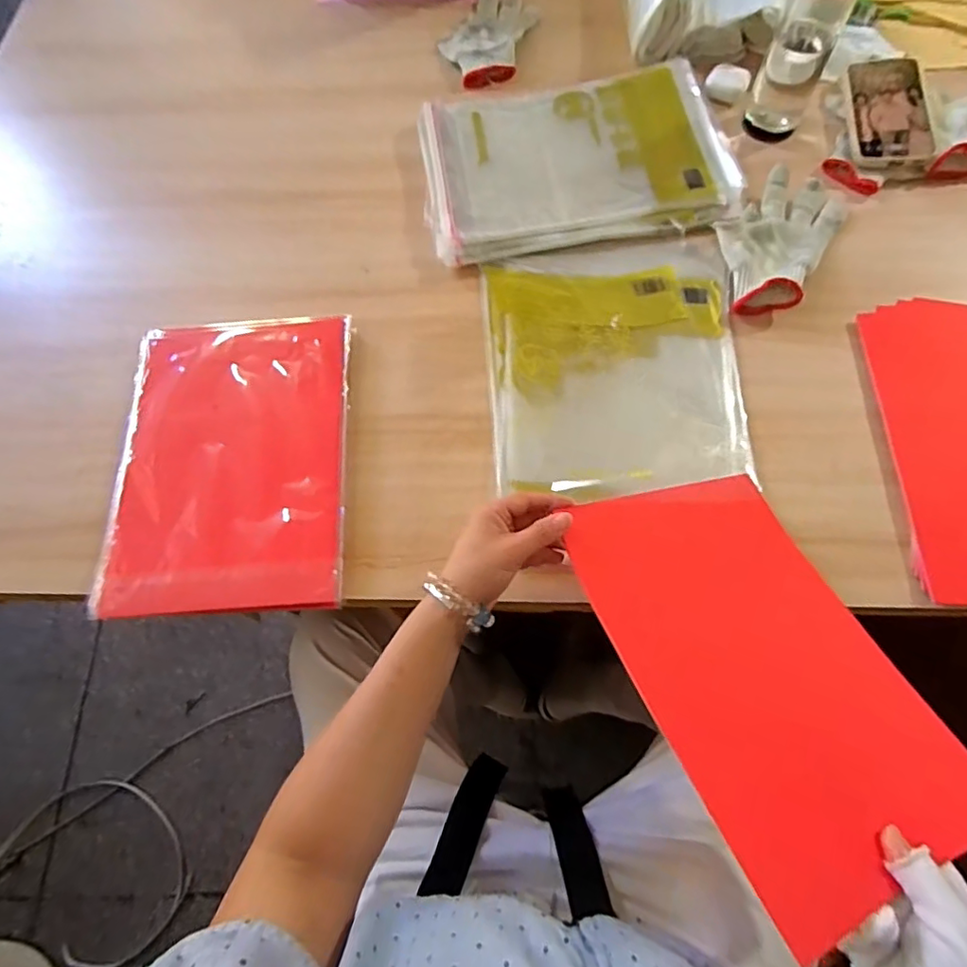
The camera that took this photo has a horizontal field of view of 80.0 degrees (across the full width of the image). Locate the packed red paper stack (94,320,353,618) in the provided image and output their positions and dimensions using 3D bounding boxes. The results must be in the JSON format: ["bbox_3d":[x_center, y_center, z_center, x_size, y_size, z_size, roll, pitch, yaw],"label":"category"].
[{"bbox_3d":[-0.241,-0.028,0.553,0.216,0.017,0.302,-4,68,2],"label":"packed red paper stack"}]

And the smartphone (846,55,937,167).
[{"bbox_3d":[0.472,-0.434,0.672,0.080,0.012,0.175,4,69,18],"label":"smartphone"}]

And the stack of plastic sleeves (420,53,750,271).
[{"bbox_3d":[0.106,-0.388,0.680,0.349,0.023,0.262,-9,68,0],"label":"stack of plastic sleeves"}]

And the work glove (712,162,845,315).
[{"bbox_3d":[0.312,-0.262,0.615,0.101,0.032,0.191,31,73,15],"label":"work glove"}]

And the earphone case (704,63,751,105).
[{"bbox_3d":[0.305,-0.499,0.722,0.051,0.025,0.041,16,70,10],"label":"earphone case"}]

